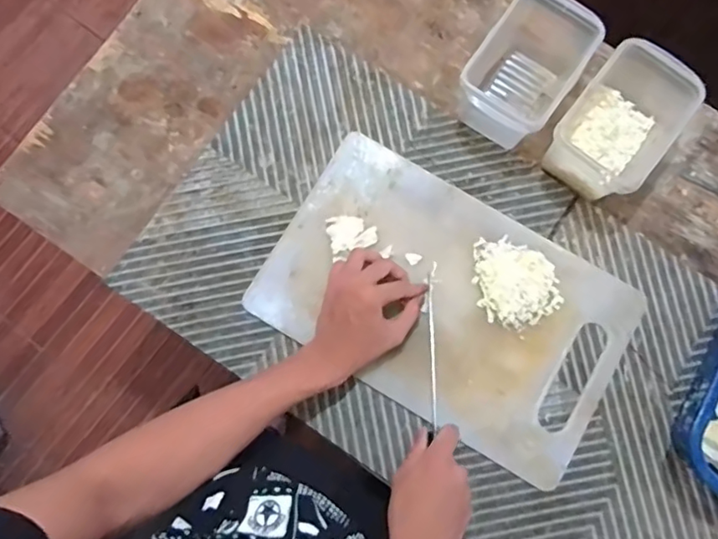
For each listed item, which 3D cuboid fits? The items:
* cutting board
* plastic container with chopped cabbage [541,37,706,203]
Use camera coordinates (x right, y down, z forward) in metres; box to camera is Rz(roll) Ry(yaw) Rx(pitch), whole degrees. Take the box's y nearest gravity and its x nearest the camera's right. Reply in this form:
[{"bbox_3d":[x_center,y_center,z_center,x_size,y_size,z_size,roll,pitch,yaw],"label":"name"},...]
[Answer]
[{"bbox_3d":[0.098,0.036,0.618,0.393,0.016,0.245,31,82,6],"label":"cutting board"},{"bbox_3d":[0.290,-0.162,0.616,0.101,0.096,0.164,38,82,6],"label":"plastic container with chopped cabbage"}]

